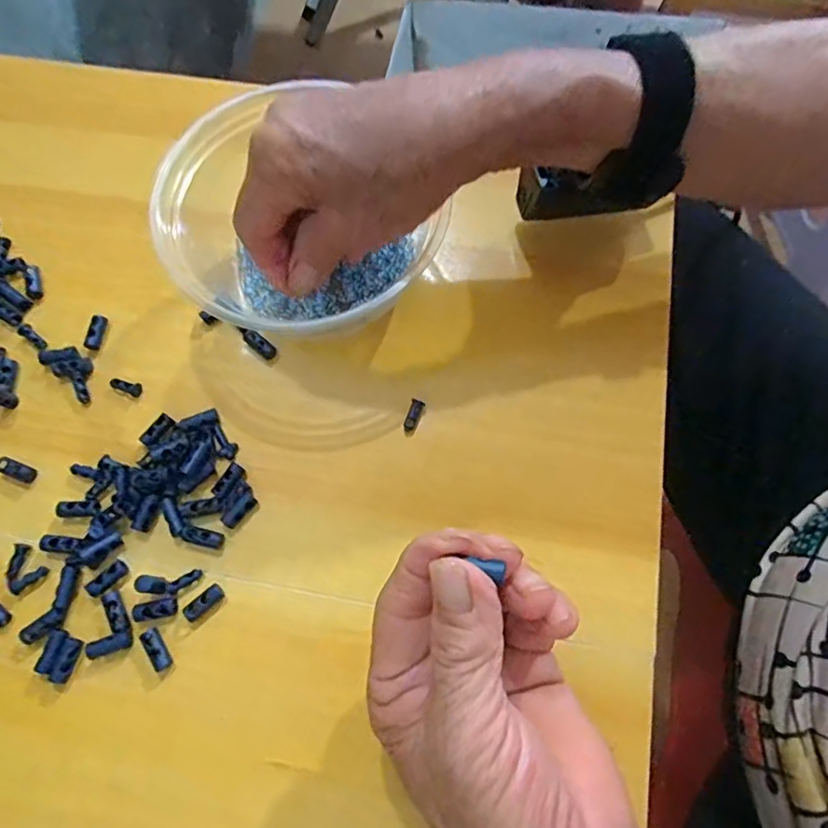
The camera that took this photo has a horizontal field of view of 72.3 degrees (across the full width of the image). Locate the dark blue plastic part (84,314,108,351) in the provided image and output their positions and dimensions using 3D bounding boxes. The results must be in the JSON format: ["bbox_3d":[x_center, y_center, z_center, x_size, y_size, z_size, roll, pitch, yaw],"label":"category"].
[{"bbox_3d":[-0.171,-0.045,0.305,0.009,0.007,0.020,5,71,2],"label":"dark blue plastic part"}]

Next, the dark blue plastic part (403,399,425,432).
[{"bbox_3d":[0.000,0.000,0.286,0.007,0.004,0.018,21,73,7],"label":"dark blue plastic part"}]

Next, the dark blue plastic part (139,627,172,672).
[{"bbox_3d":[-0.115,0.105,0.253,0.008,0.004,0.019,-31,74,-10],"label":"dark blue plastic part"}]

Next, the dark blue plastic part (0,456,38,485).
[{"bbox_3d":[-0.198,0.028,0.282,0.021,0.005,0.009,21,73,7],"label":"dark blue plastic part"}]

